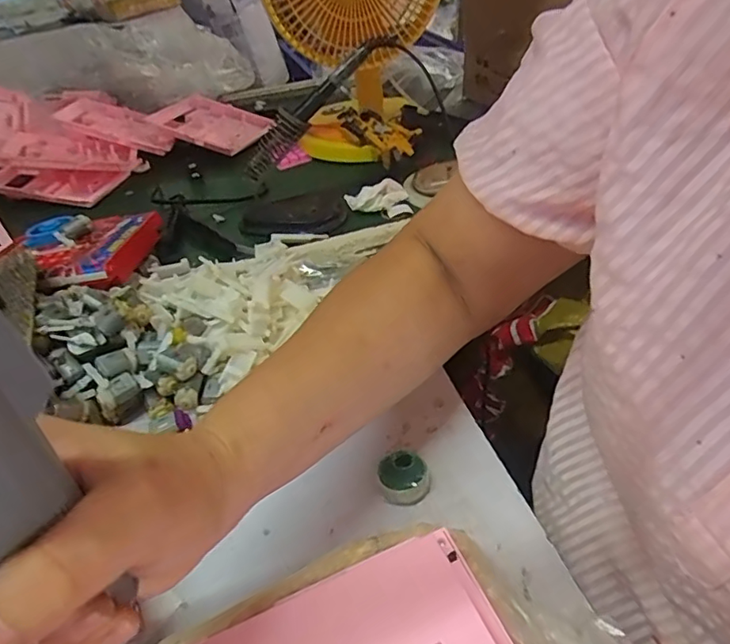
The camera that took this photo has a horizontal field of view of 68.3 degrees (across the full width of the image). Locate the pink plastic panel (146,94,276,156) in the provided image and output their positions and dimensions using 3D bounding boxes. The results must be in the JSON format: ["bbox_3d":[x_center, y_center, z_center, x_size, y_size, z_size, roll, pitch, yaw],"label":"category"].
[{"bbox_3d":[-0.231,-0.303,0.823,0.162,0.021,0.126,30,49,22],"label":"pink plastic panel"}]

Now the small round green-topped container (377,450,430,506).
[{"bbox_3d":[0.024,0.099,0.348,0.033,0.018,0.035,-3,41,3],"label":"small round green-topped container"}]

